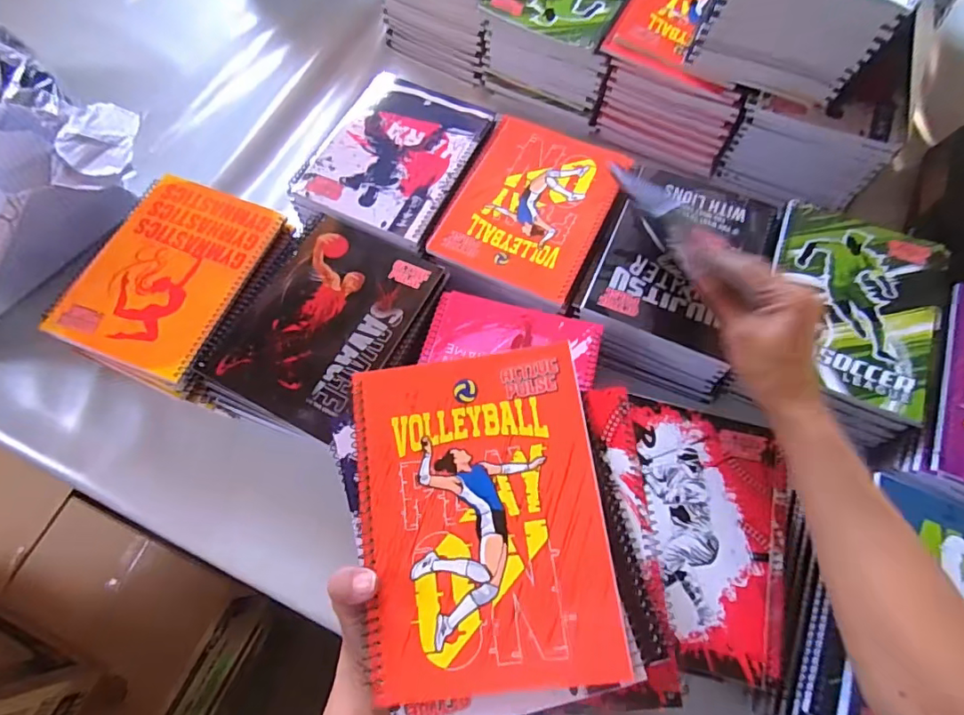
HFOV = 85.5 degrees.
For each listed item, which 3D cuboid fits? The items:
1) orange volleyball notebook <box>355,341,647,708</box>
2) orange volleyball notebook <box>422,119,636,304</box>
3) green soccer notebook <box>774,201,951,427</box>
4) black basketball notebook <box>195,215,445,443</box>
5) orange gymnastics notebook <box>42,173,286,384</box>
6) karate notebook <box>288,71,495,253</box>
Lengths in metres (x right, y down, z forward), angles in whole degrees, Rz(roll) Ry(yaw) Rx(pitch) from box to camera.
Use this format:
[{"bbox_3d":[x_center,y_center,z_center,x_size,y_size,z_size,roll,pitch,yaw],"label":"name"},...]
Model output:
[{"bbox_3d":[0.005,0.097,0.327,0.152,0.019,0.199,-9,73,4],"label":"orange volleyball notebook"},{"bbox_3d":[0.055,-0.163,0.551,0.155,0.010,0.199,23,68,10],"label":"orange volleyball notebook"},{"bbox_3d":[0.355,-0.056,0.496,0.158,0.008,0.195,25,69,11],"label":"green soccer notebook"},{"bbox_3d":[-0.148,-0.036,0.497,0.150,0.013,0.198,25,68,11],"label":"black basketball notebook"},{"bbox_3d":[-0.308,-0.087,0.512,0.153,0.007,0.198,20,68,9],"label":"orange gymnastics notebook"},{"bbox_3d":[-0.095,-0.227,0.573,0.159,0.008,0.208,22,68,9],"label":"karate notebook"}]

